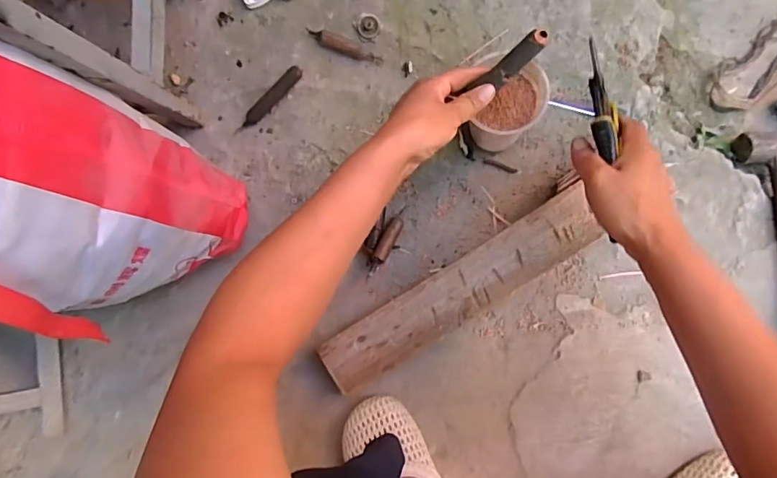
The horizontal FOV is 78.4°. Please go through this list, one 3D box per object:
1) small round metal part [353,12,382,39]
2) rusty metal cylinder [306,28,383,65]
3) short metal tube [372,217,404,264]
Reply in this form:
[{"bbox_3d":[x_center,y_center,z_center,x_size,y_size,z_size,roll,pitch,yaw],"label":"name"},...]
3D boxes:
[{"bbox_3d":[-0.026,-0.288,0.643,0.033,0.007,0.033,0,87,5],"label":"small round metal part"},{"bbox_3d":[-0.059,-0.260,0.640,0.106,0.013,0.021,23,90,6],"label":"rusty metal cylinder"},{"bbox_3d":[0.000,0.000,0.627,0.021,0.012,0.070,24,70,6],"label":"short metal tube"}]

